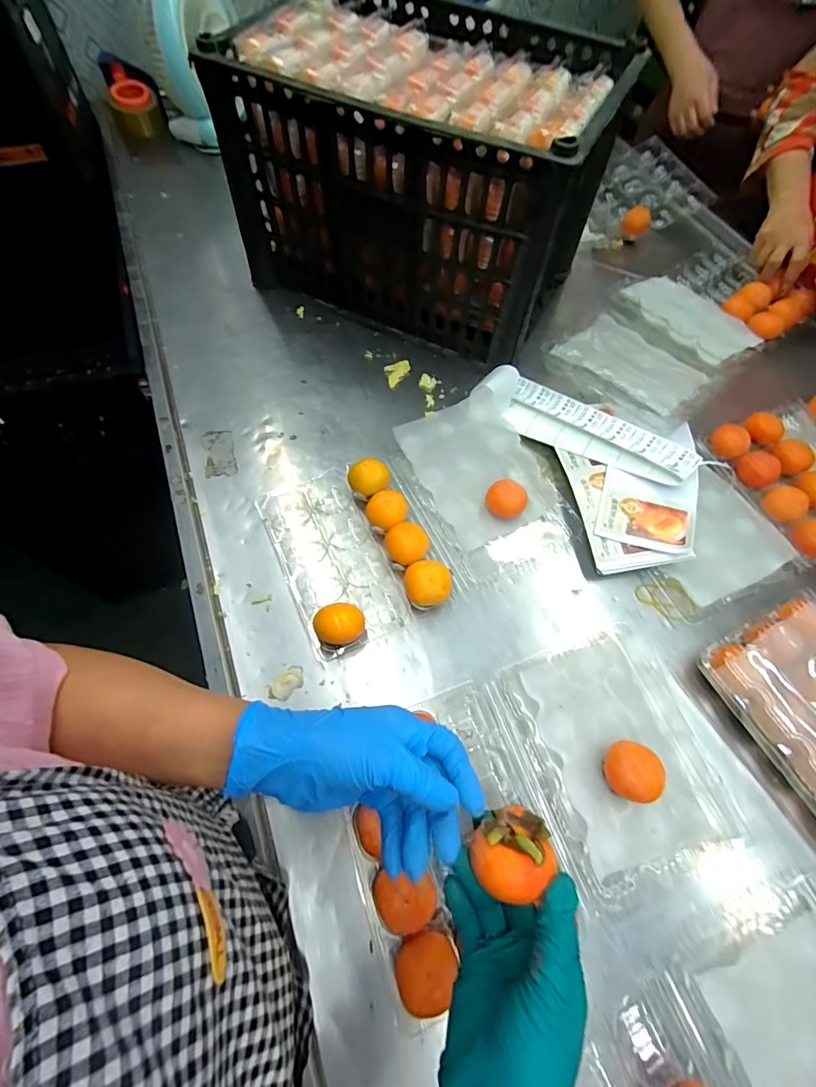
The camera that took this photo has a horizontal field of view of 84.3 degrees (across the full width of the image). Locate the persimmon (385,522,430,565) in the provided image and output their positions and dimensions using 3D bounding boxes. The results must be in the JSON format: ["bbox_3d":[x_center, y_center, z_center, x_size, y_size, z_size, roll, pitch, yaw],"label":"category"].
[{"bbox_3d":[0.000,0.005,0.529,0.046,0.037,0.047,1,64,-3],"label":"persimmon"}]

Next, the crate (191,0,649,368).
[{"bbox_3d":[0.028,-0.535,0.669,0.459,0.294,0.330,24,65,10],"label":"crate"}]

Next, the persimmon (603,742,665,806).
[{"bbox_3d":[0.214,0.219,0.434,0.048,0.039,0.051,1,63,-1],"label":"persimmon"}]

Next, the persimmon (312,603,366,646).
[{"bbox_3d":[-0.073,0.088,0.481,0.051,0.050,0.041,-13,64,-8],"label":"persimmon"}]

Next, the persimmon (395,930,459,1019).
[{"bbox_3d":[0.015,0.340,0.362,0.049,0.048,0.050,1,63,-1],"label":"persimmon"}]

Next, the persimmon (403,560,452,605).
[{"bbox_3d":[0.023,0.045,0.511,0.054,0.047,0.052,-3,63,-3],"label":"persimmon"}]

